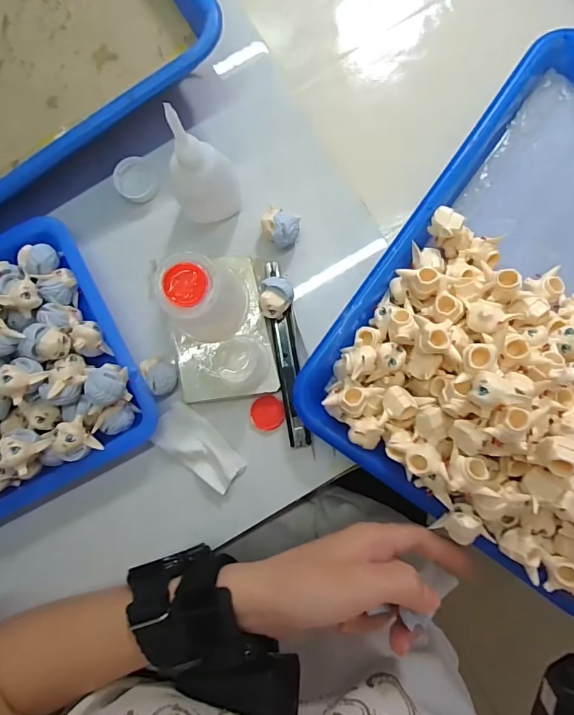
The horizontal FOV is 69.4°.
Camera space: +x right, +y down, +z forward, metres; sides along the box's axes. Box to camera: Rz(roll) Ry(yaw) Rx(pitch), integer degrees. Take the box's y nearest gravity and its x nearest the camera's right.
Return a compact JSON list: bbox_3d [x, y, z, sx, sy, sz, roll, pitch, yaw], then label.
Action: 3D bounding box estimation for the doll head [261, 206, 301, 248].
[{"bbox_3d":[-0.004,-0.093,0.297,0.027,0.019,0.029,0,88,2],"label":"doll head"}]

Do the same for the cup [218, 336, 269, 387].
[{"bbox_3d":[-0.029,0.004,0.281,0.029,0.037,0.034,4,89,2],"label":"cup"}]

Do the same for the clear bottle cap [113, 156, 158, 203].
[{"bbox_3d":[-0.112,-0.133,0.308,0.031,0.010,0.031,0,88,2],"label":"clear bottle cap"}]

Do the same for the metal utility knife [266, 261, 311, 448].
[{"bbox_3d":[0.000,-0.003,0.299,0.017,0.007,0.134,-9,88,2],"label":"metal utility knife"}]

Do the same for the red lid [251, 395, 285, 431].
[{"bbox_3d":[-0.014,0.041,0.303,0.024,0.004,0.025,0,88,2],"label":"red lid"}]

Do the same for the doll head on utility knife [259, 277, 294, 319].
[{"bbox_3d":[-0.007,-0.042,0.291,0.022,0.021,0.028,8,89,2],"label":"doll head on utility knife"}]

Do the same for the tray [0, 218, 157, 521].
[{"bbox_3d":[-0.214,0.024,0.272,0.213,0.064,0.170,-28,88,1],"label":"tray"}]

